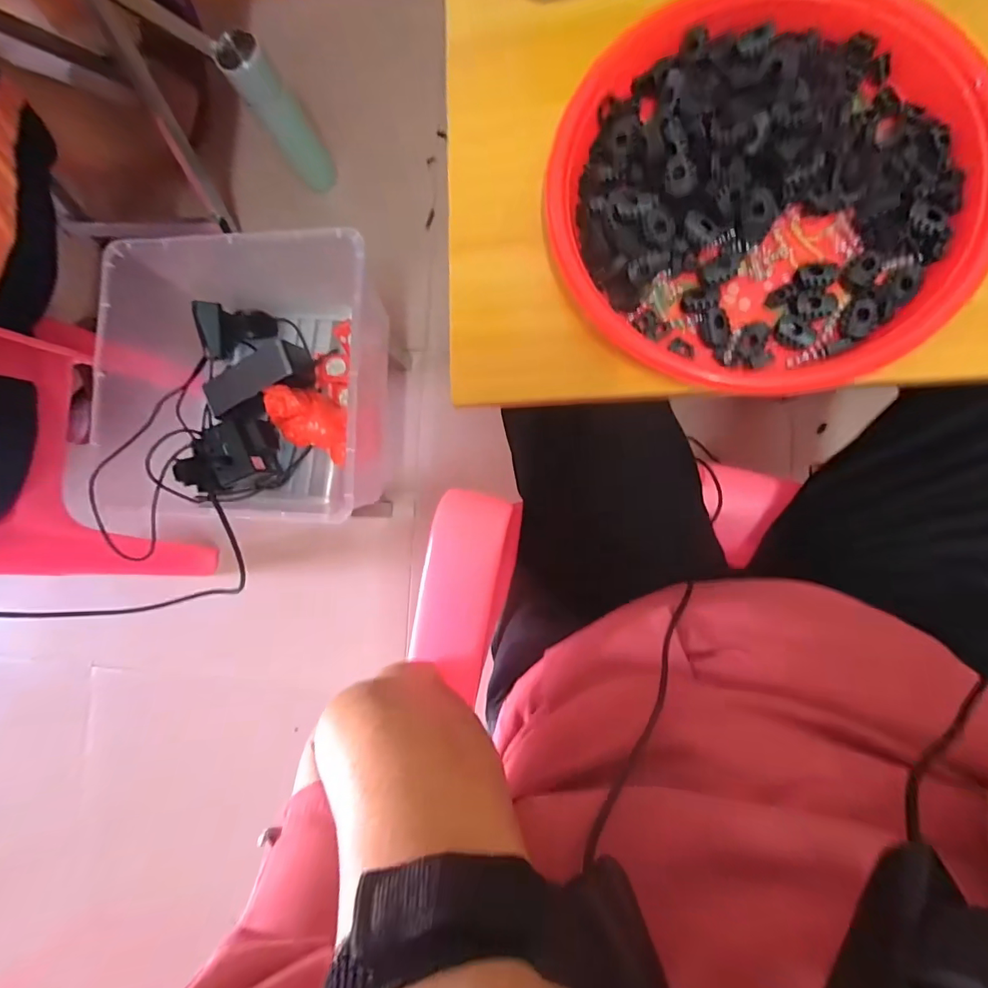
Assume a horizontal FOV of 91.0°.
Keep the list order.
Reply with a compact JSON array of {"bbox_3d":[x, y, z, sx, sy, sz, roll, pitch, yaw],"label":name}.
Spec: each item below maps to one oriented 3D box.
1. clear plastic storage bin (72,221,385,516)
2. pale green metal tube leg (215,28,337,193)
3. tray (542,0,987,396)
[{"bbox_3d":[-0.283,-0.134,0.584,0.316,0.165,0.300,1,88,8],"label":"clear plastic storage bin"},{"bbox_3d":[-0.331,-0.587,0.765,0.062,0.229,0.051,-33,83,6],"label":"pale green metal tube leg"},{"bbox_3d":[0.157,-0.184,0.282,0.232,0.025,0.232,0,87,8],"label":"tray"}]

